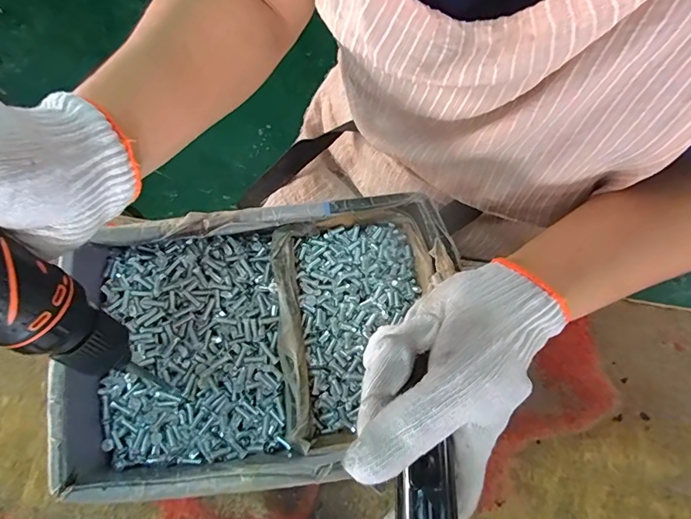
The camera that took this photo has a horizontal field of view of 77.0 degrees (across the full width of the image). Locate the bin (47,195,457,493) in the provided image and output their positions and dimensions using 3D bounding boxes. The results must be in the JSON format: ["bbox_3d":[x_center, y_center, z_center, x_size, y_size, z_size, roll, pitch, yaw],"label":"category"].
[{"bbox_3d":[-0.059,0.056,0.306,0.250,0.065,0.172,-4,73,0],"label":"bin"}]

